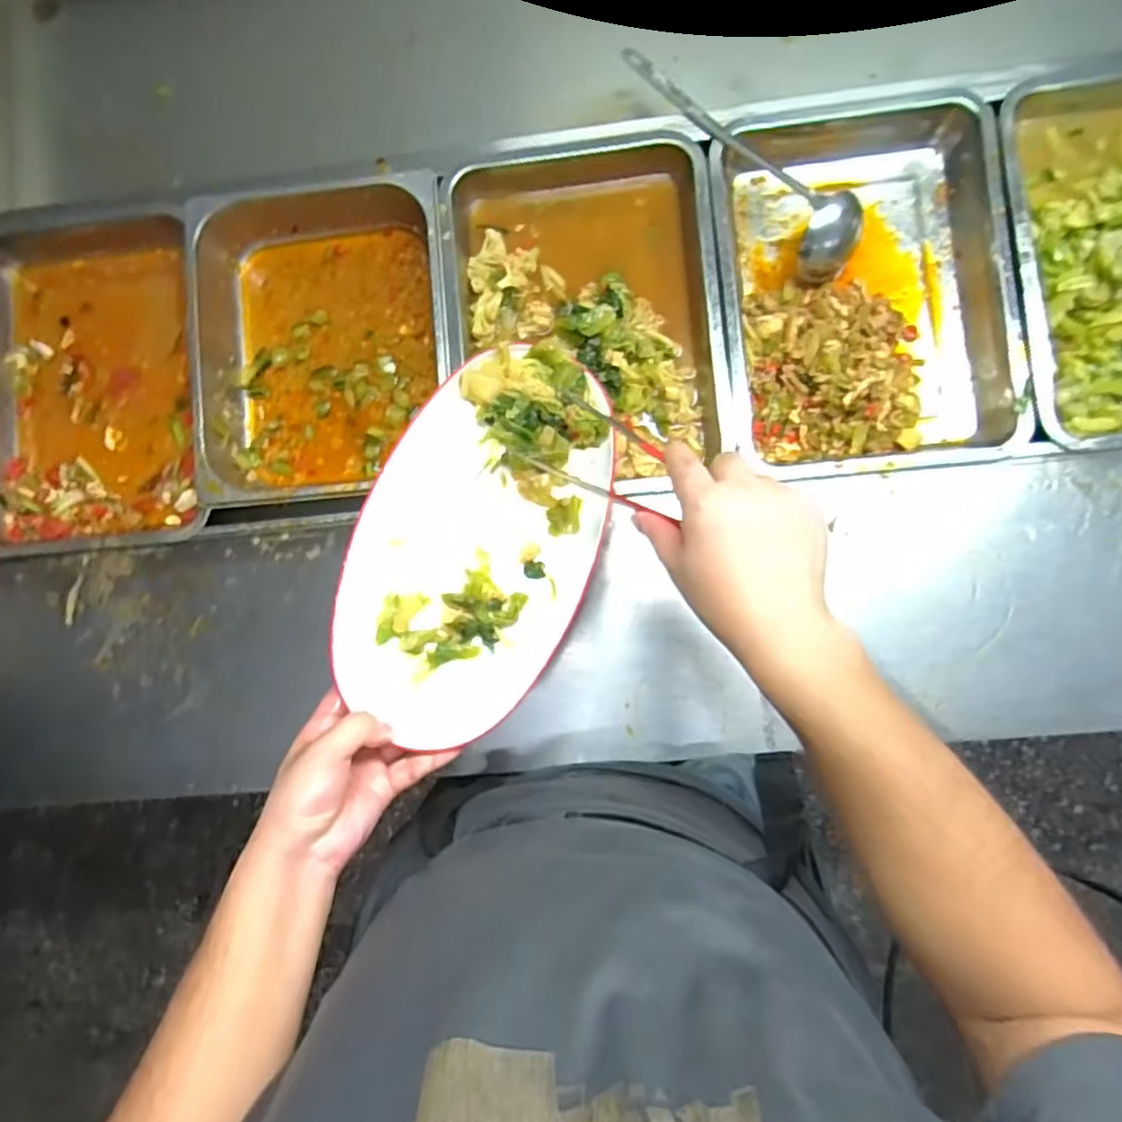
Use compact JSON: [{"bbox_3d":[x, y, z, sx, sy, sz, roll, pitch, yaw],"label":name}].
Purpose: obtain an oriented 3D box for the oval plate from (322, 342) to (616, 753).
[{"bbox_3d":[-0.060,-0.025,0.525,0.176,0.026,0.318,27,72,-7],"label":"oval plate"}]

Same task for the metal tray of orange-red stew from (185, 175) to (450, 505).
[{"bbox_3d":[-0.238,-0.222,0.675,0.256,0.069,0.319,-3,86,-2],"label":"metal tray of orange-red stew"}]

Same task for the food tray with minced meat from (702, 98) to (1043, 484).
[{"bbox_3d":[0.280,-0.254,0.625,0.250,0.058,0.339,-5,86,-2],"label":"food tray with minced meat"}]

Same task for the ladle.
[{"bbox_3d":[0.179,-0.387,0.630,0.071,0.057,0.277,-39,88,-4],"label":"ladle"}]

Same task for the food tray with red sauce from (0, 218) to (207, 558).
[{"bbox_3d":[-0.484,-0.181,0.690,0.244,0.052,0.336,-5,86,-2],"label":"food tray with red sauce"}]

